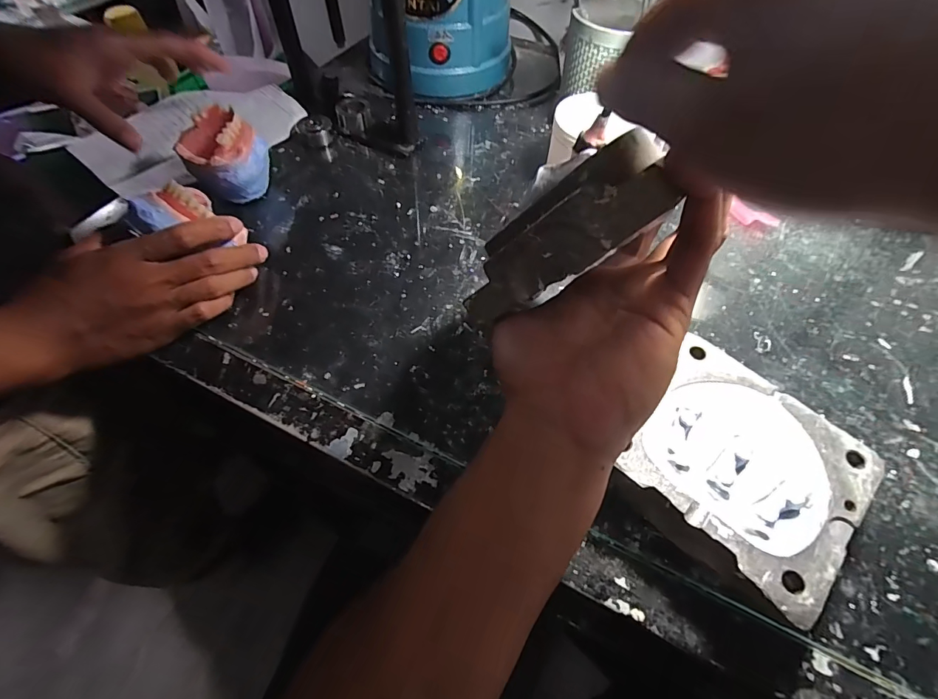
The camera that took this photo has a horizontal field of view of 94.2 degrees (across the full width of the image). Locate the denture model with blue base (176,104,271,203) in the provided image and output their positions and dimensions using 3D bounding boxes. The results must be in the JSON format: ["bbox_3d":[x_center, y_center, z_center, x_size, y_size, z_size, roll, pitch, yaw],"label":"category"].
[{"bbox_3d":[-0.222,-0.174,0.402,0.057,0.073,0.058,1,57,-1],"label":"denture model with blue base"}]

